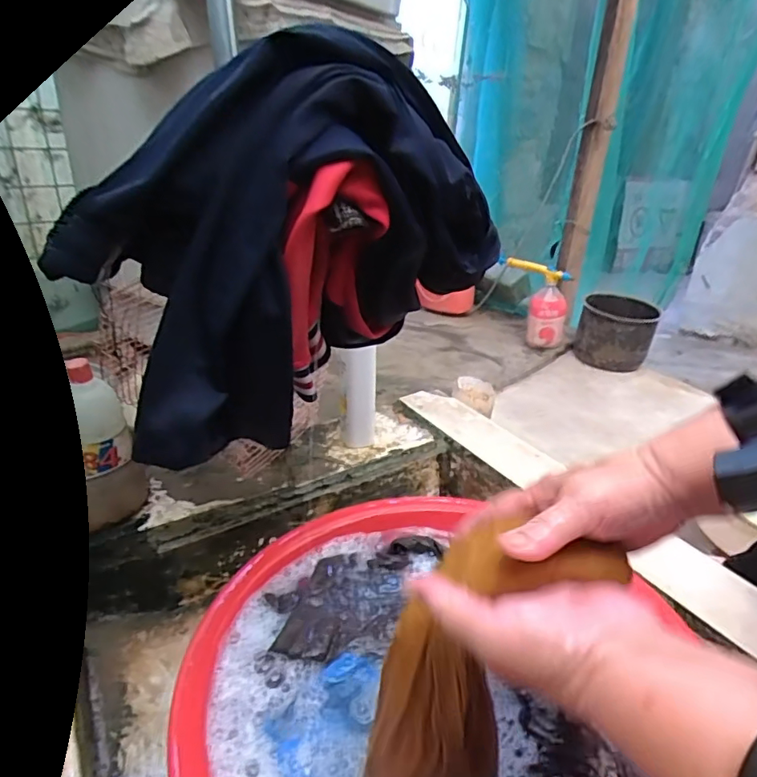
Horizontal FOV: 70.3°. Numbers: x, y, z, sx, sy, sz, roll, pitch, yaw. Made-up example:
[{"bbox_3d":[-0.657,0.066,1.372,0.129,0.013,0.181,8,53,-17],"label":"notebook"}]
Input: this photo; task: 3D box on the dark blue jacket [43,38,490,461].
[{"bbox_3d":[-0.050,-0.090,0.371,0.295,0.240,0.109,-15,32,-33],"label":"dark blue jacket"}]

